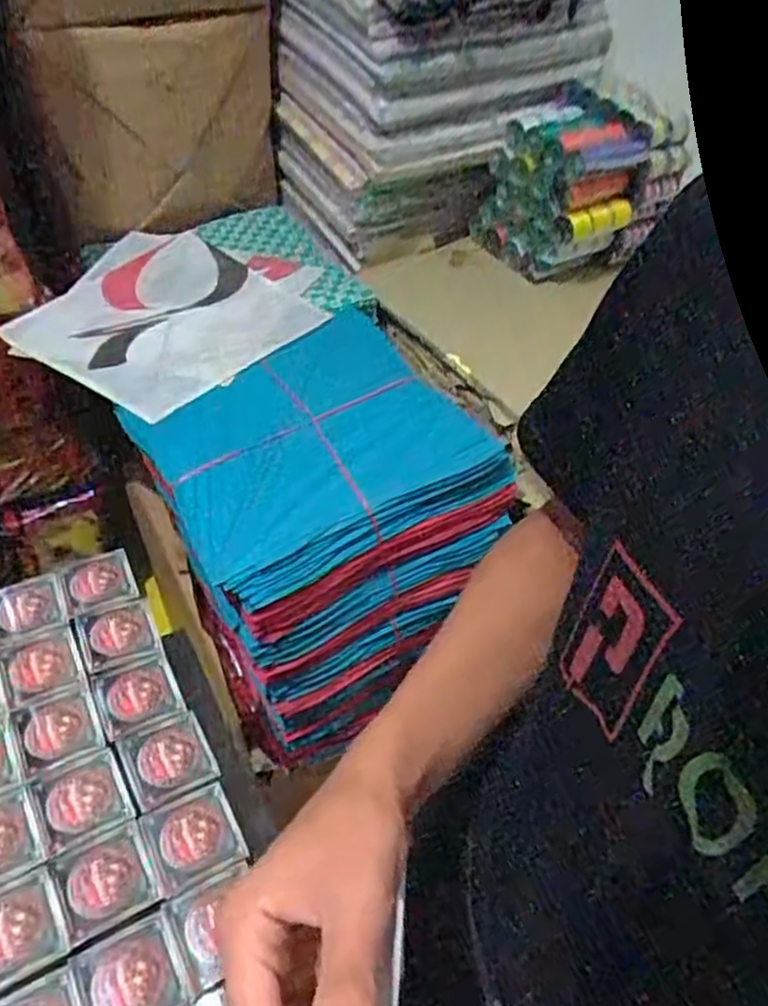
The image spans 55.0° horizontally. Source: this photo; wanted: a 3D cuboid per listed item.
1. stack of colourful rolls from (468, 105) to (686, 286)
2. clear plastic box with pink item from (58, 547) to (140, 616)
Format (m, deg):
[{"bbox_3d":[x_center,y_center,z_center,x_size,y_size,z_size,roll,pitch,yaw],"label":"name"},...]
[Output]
[{"bbox_3d":[0.293,-0.487,1.127,0.242,0.217,0.170,-20,53,-21],"label":"stack of colourful rolls"},{"bbox_3d":[-0.250,0.069,0.648,0.058,0.020,0.058,-18,52,-20],"label":"clear plastic box with pink item"}]

